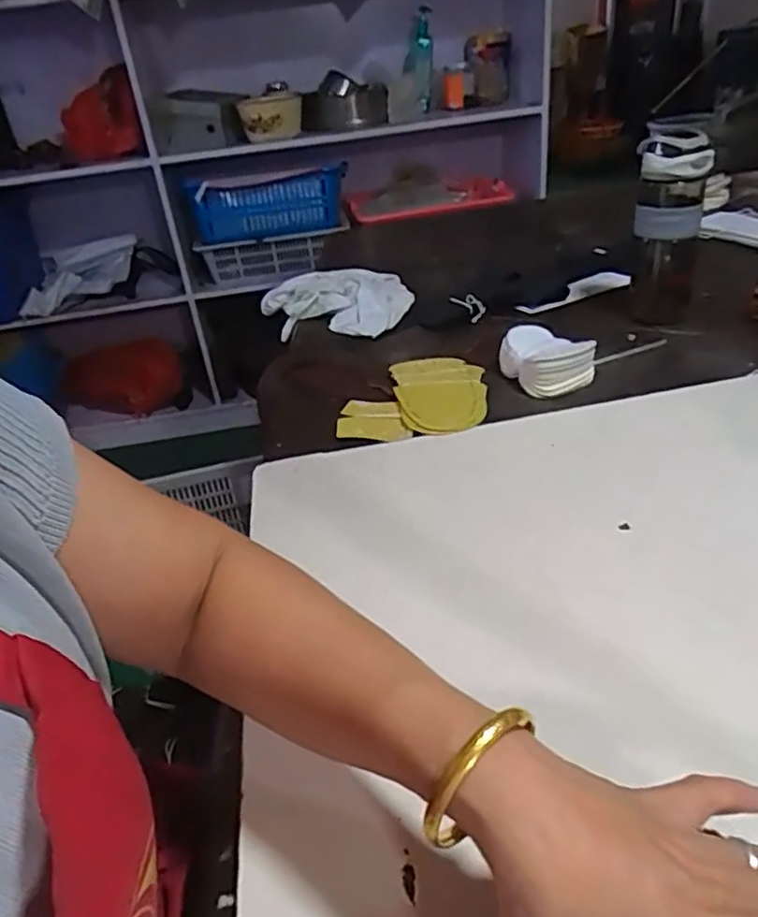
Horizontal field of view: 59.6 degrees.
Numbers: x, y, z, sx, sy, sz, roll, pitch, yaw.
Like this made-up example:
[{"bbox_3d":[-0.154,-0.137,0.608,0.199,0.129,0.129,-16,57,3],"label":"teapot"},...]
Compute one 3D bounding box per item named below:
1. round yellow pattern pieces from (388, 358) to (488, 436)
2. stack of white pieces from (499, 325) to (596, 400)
[{"bbox_3d":[0.073,-0.075,0.756,0.104,0.018,0.168,-8,32,-2],"label":"round yellow pattern pieces"},{"bbox_3d":[0.188,-0.114,0.768,0.082,0.042,0.102,-27,37,-29],"label":"stack of white pieces"}]

